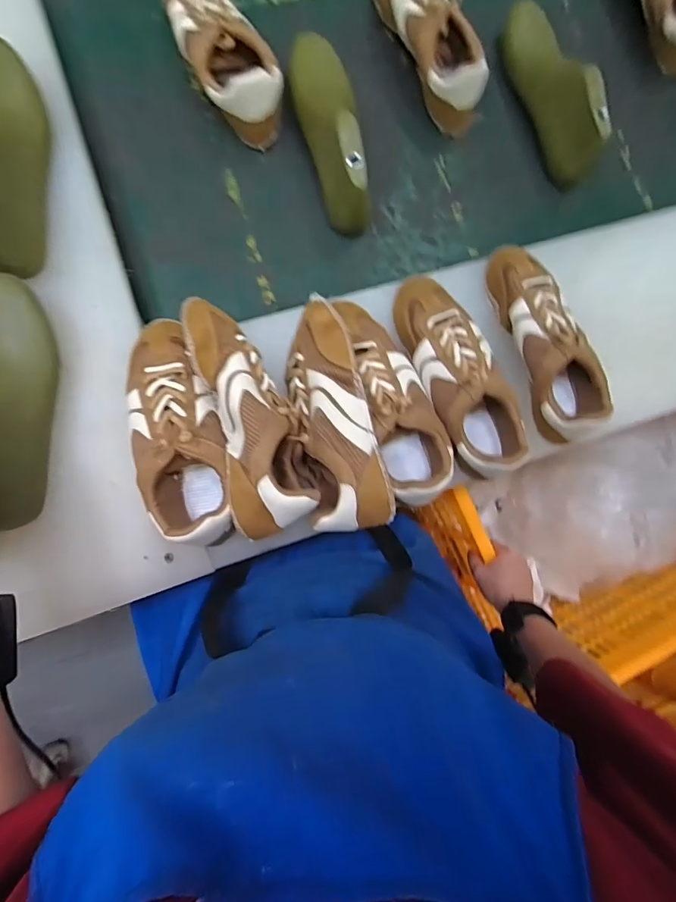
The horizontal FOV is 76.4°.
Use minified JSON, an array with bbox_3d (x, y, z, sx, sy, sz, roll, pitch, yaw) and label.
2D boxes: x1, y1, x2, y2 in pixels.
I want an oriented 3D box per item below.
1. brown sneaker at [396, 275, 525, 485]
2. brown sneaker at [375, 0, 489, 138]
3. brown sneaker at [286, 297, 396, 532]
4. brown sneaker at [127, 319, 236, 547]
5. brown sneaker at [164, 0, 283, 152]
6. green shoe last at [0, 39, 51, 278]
[{"bbox_3d":[0.125,-0.082,0.452,0.074,0.072,0.214,-21,88,-6],"label":"brown sneaker"},{"bbox_3d":[0.112,-0.525,0.539,0.082,0.069,0.232,-29,89,-6],"label":"brown sneaker"},{"bbox_3d":[-0.006,-0.036,0.423,0.080,0.071,0.230,-12,87,-6],"label":"brown sneaker"},{"bbox_3d":[-0.152,-0.022,0.417,0.084,0.074,0.218,-10,87,-6],"label":"brown sneaker"},{"bbox_3d":[-0.140,-0.473,0.503,0.083,0.066,0.217,-31,89,-6],"label":"brown sneaker"},{"bbox_3d":[-0.323,-0.291,0.411,0.071,0.088,0.237,-12,87,-6],"label":"green shoe last"}]

